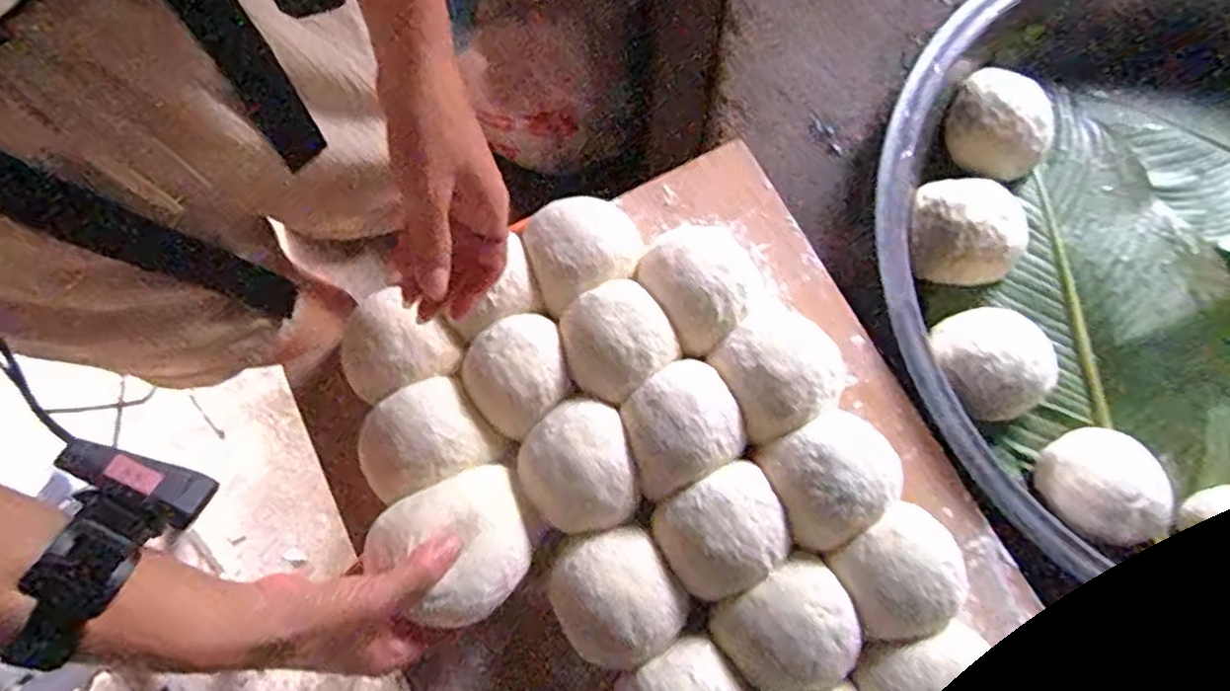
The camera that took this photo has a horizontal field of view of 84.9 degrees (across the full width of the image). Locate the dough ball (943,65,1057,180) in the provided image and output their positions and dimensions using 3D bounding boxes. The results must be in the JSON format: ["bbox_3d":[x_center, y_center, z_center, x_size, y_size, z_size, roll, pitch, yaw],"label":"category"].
[{"bbox_3d":[0.344,-0.199,0.597,0.094,0.044,0.092,0,76,0],"label":"dough ball"}]

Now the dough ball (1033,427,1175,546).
[{"bbox_3d":[0.378,0.106,0.519,0.082,0.050,0.086,0,76,0],"label":"dough ball"}]

